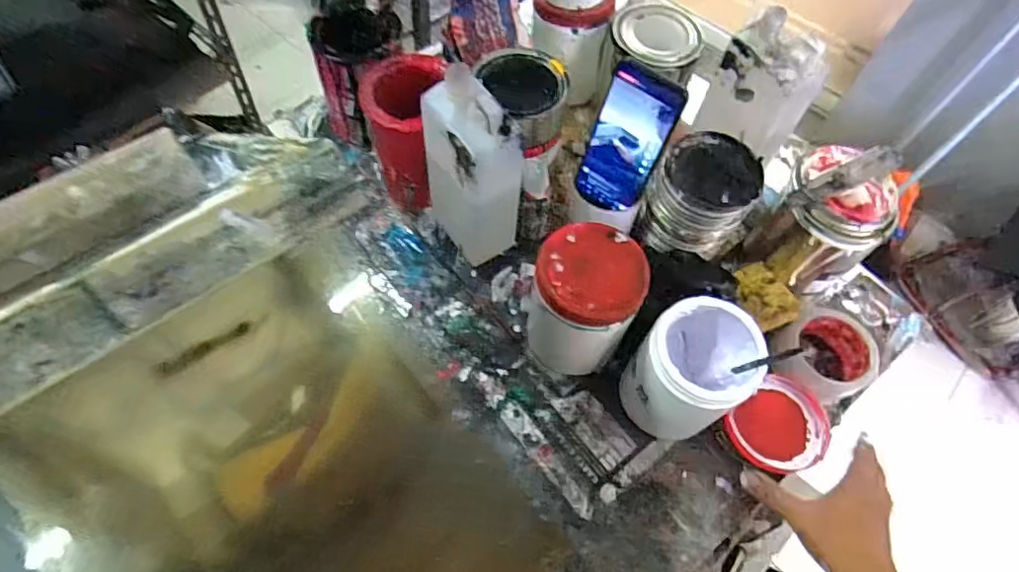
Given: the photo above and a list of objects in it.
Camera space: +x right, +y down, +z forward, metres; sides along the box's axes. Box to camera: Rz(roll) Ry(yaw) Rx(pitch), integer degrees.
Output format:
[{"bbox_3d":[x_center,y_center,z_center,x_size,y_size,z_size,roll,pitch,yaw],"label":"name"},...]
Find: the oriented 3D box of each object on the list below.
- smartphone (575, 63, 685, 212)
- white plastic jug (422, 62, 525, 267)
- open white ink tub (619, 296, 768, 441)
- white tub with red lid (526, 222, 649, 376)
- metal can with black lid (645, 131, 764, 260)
[{"bbox_3d":[0.118,-0.146,0.581,0.077,0.158,0.007,36,51,15],"label":"smartphone"},{"bbox_3d":[-0.037,-0.115,0.588,0.072,0.213,0.104,-29,67,-18],"label":"white plastic jug"},{"bbox_3d":[0.176,0.080,0.555,0.097,0.135,0.108,27,63,11],"label":"open white ink tub"},{"bbox_3d":[0.072,0.022,0.574,0.096,0.156,0.100,1,61,-3],"label":"white tub with red lid"},{"bbox_3d":[0.207,-0.099,0.622,0.102,0.102,0.094,20,62,8],"label":"metal can with black lid"}]

